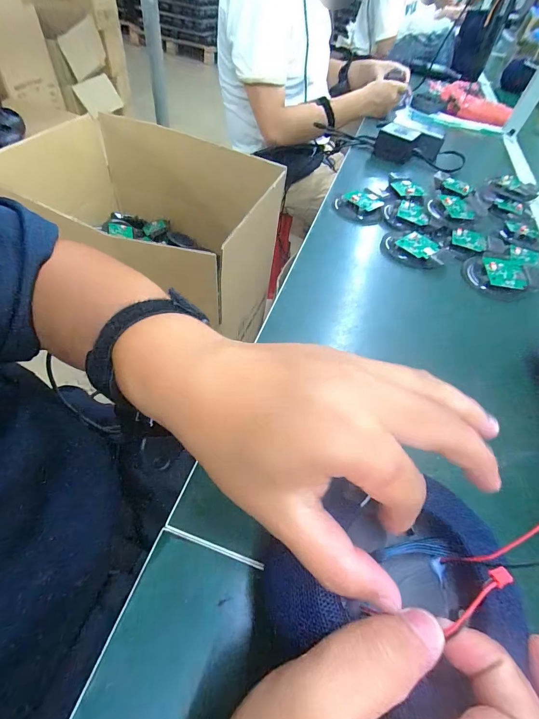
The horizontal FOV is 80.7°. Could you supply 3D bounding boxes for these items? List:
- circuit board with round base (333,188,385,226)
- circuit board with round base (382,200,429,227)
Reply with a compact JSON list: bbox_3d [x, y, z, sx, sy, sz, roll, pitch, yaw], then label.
[{"bbox_3d":[0.161,-0.278,0.576,0.086,0.028,0.075,9,54,-2],"label":"circuit board with round base"},{"bbox_3d":[0.245,-0.262,0.569,0.077,0.020,0.065,17,54,4],"label":"circuit board with round base"}]

